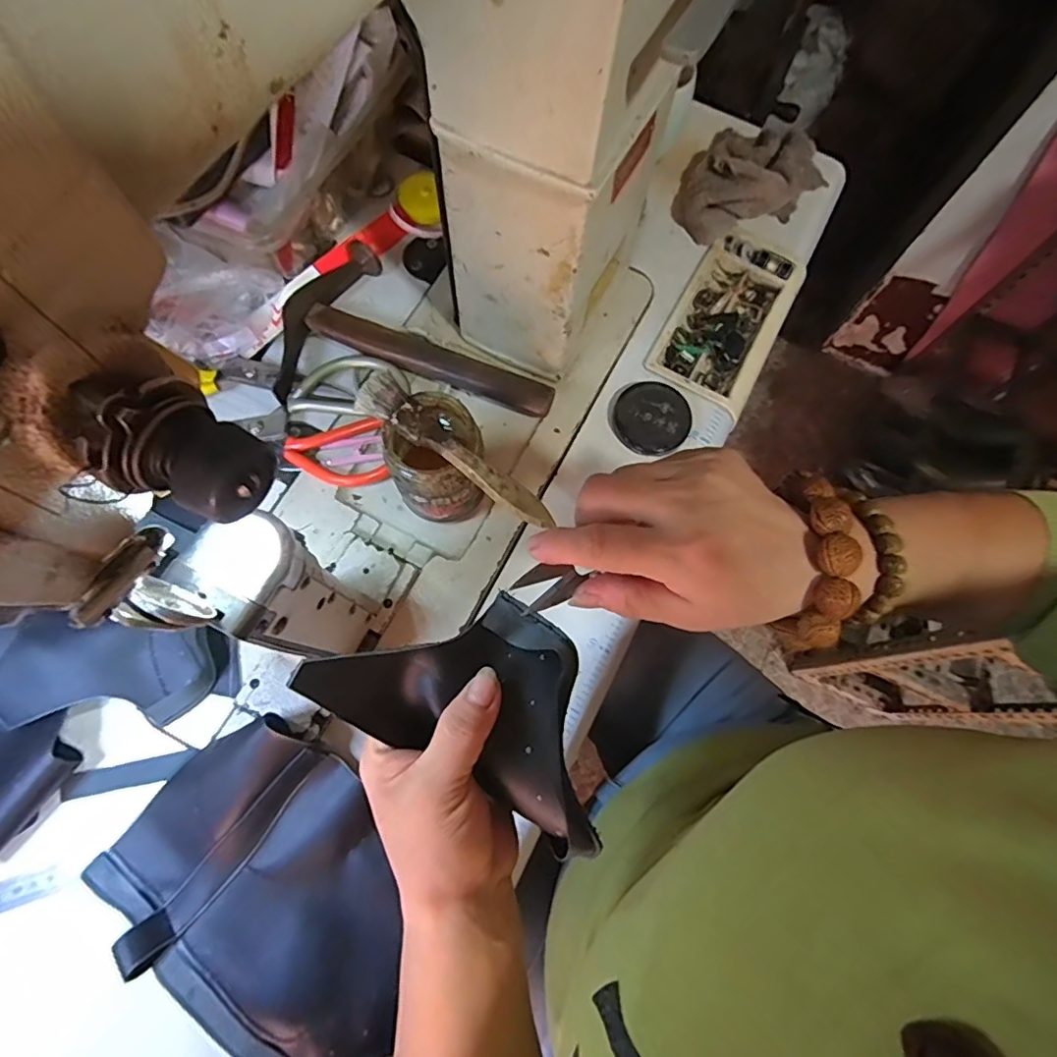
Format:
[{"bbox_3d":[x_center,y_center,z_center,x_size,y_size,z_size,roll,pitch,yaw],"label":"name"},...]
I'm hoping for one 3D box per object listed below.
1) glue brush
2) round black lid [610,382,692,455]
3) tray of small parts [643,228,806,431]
[{"bbox_3d":[-0.048,-0.045,0.343,0.144,0.009,0.029,40,76,11],"label":"glue brush"},{"bbox_3d":[0.104,-0.094,0.473,0.064,0.008,0.061,0,73,-1],"label":"round black lid"},{"bbox_3d":[0.187,-0.199,0.518,0.094,0.024,0.185,28,74,7],"label":"tray of small parts"}]

